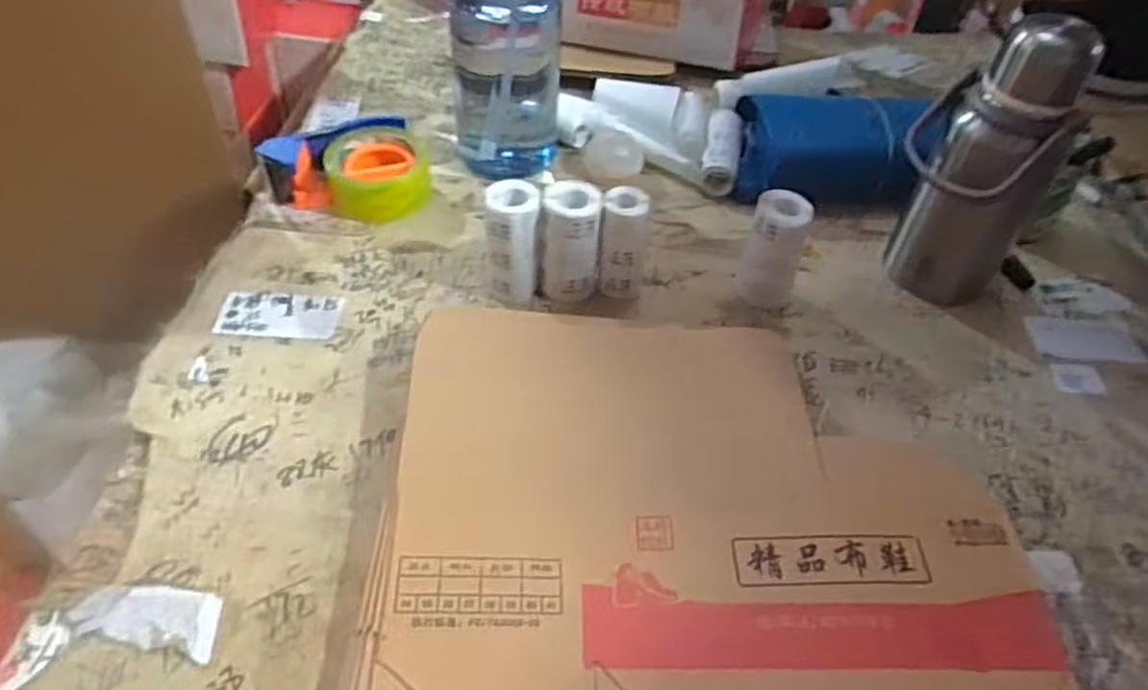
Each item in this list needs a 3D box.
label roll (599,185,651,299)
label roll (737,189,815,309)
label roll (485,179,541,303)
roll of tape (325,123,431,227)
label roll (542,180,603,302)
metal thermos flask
[{"bbox_3d":[0.042,-0.083,0.658,0.038,0.101,0.039,2,47,-2],"label":"label roll"},{"bbox_3d":[0.173,-0.081,0.659,0.047,0.096,0.045,13,47,9],"label":"label roll"},{"bbox_3d":[-0.053,-0.090,0.655,0.045,0.088,0.052,-2,47,-6],"label":"label roll"},{"bbox_3d":[-0.191,-0.170,0.750,0.093,0.051,0.093,-11,49,-14],"label":"roll of tape"},{"bbox_3d":[-0.004,-0.087,0.662,0.049,0.098,0.052,-2,47,-6],"label":"label roll"},{"bbox_3d":[0.325,-0.137,0.625,0.102,0.238,0.079,22,49,16],"label":"metal thermos flask"}]

